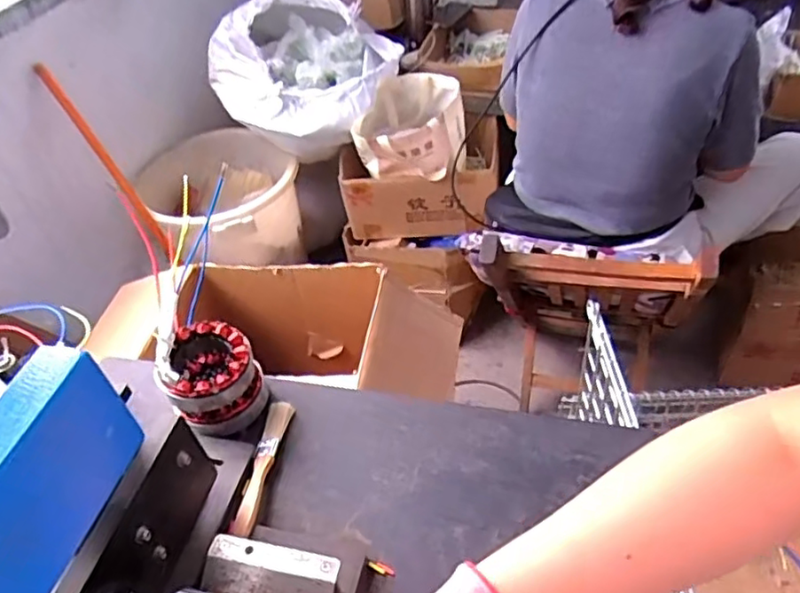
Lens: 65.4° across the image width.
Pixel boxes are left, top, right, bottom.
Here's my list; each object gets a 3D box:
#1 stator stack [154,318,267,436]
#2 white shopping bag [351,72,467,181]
[{"bbox_3d":[-0.185,0.080,0.608,0.088,0.086,0.089,-33,49,-24],"label":"stator stack"},{"bbox_3d":[0.024,-0.389,1.428,0.245,0.170,0.184,-3,44,5],"label":"white shopping bag"}]

